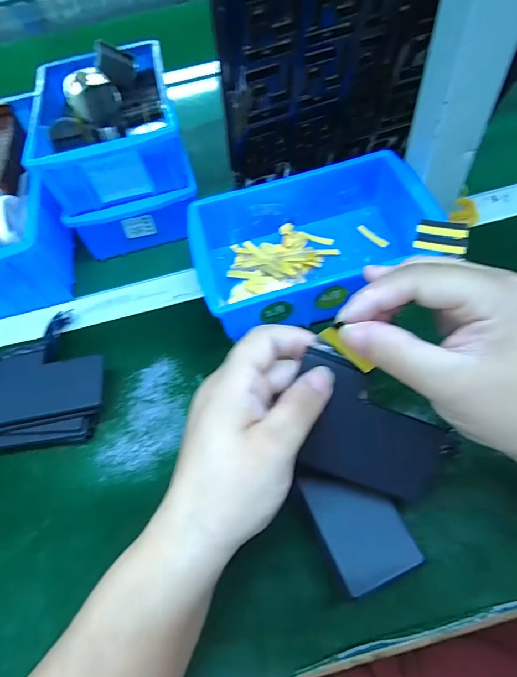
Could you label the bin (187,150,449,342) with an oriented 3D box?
[{"bbox_3d":[0.046,-0.089,0.364,0.205,0.063,0.141,-16,58,-3],"label":"bin"}]

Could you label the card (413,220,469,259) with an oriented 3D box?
[{"bbox_3d":[0.141,-0.077,0.307,0.037,0.008,0.030,13,67,17],"label":"card"}]

